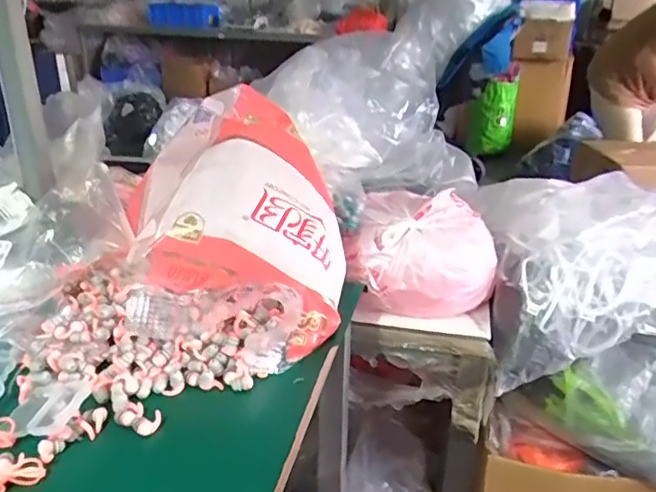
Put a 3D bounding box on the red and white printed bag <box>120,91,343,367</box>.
[{"bbox_3d":[-0.106,-0.027,0.681,0.241,0.210,0.299,-5,25,-13],"label":"red and white printed bag"}]

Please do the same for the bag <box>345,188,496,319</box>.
[{"bbox_3d":[0.138,0.001,0.857,0.206,0.119,0.192,6,25,11],"label":"bag"}]

